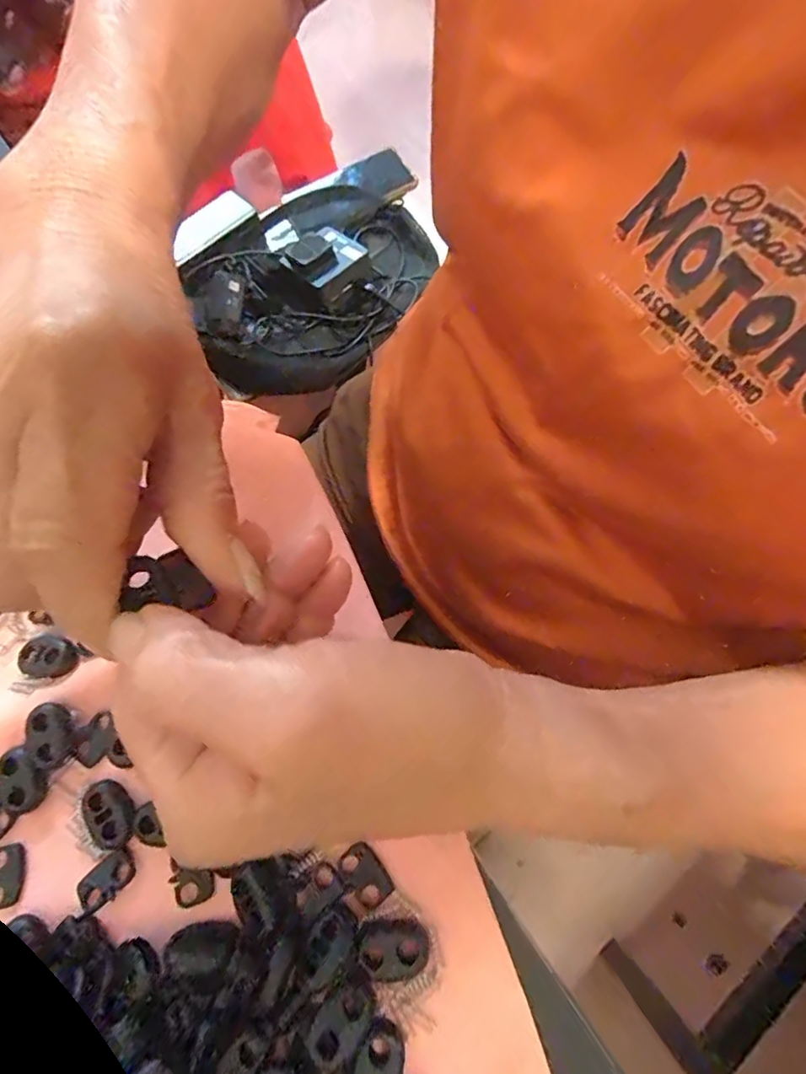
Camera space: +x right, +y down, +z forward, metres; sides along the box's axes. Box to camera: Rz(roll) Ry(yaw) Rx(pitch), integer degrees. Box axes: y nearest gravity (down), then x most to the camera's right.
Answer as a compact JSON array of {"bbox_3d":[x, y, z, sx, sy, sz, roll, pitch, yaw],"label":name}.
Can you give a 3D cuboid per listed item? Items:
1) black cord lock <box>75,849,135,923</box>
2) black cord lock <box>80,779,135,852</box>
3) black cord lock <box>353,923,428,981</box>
[{"bbox_3d":[-0.096,0.111,0.173,0.021,0.004,0.012,-41,73,-11],"label":"black cord lock"},{"bbox_3d":[-0.098,0.092,0.180,0.016,0.004,0.021,-38,72,-10],"label":"black cord lock"},{"bbox_3d":[-0.003,0.124,0.161,0.021,0.004,0.014,2,70,4],"label":"black cord lock"}]

